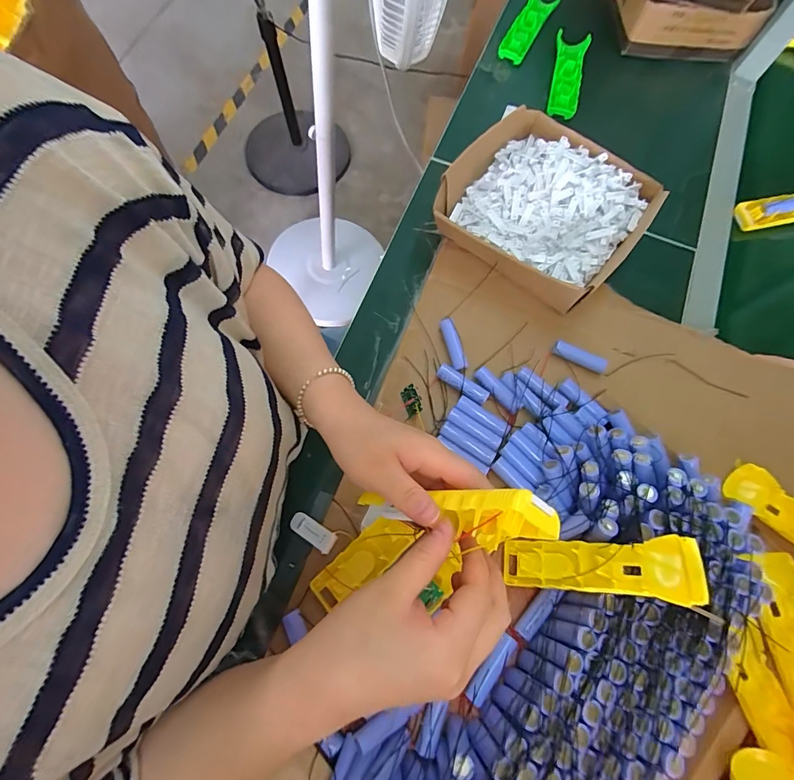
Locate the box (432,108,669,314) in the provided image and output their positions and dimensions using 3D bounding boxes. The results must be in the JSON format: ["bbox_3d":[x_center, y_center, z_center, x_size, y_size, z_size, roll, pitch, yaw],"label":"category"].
[{"bbox_3d":[0.191,-0.237,0.544,0.234,0.062,0.236,40,77,9],"label":"box"}]

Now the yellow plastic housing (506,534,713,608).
[{"bbox_3d":[0.176,0.158,0.373,0.162,0.022,0.045,-13,71,34],"label":"yellow plastic housing"}]

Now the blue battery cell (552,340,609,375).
[{"bbox_3d":[0.224,-0.040,0.504,0.064,0.018,0.017,28,75,7],"label":"blue battery cell"}]

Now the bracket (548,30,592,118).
[{"bbox_3d":[0.269,-0.498,0.652,0.049,0.020,0.161,14,74,3],"label":"bracket"}]

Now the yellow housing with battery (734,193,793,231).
[{"bbox_3d":[0.583,-0.268,0.608,0.156,0.028,0.047,-8,74,-3],"label":"yellow housing with battery"}]

